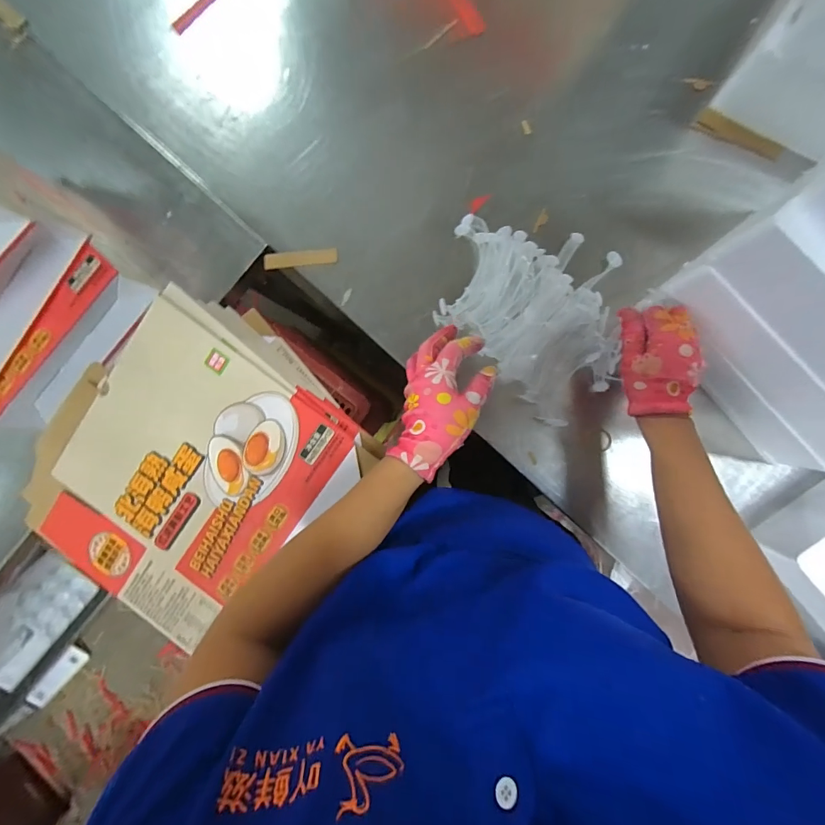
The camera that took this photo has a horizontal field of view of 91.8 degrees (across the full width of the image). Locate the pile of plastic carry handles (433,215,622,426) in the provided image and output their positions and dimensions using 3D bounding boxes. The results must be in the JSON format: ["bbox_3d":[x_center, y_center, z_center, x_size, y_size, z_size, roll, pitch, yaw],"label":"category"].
[{"bbox_3d":[0.154,-0.125,0.516,0.242,0.033,0.219,25,93,6],"label":"pile of plastic carry handles"}]

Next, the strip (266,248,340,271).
[{"bbox_3d":[-0.163,-0.225,0.584,0.107,0.009,0.025,-5,91,3],"label":"strip"}]

